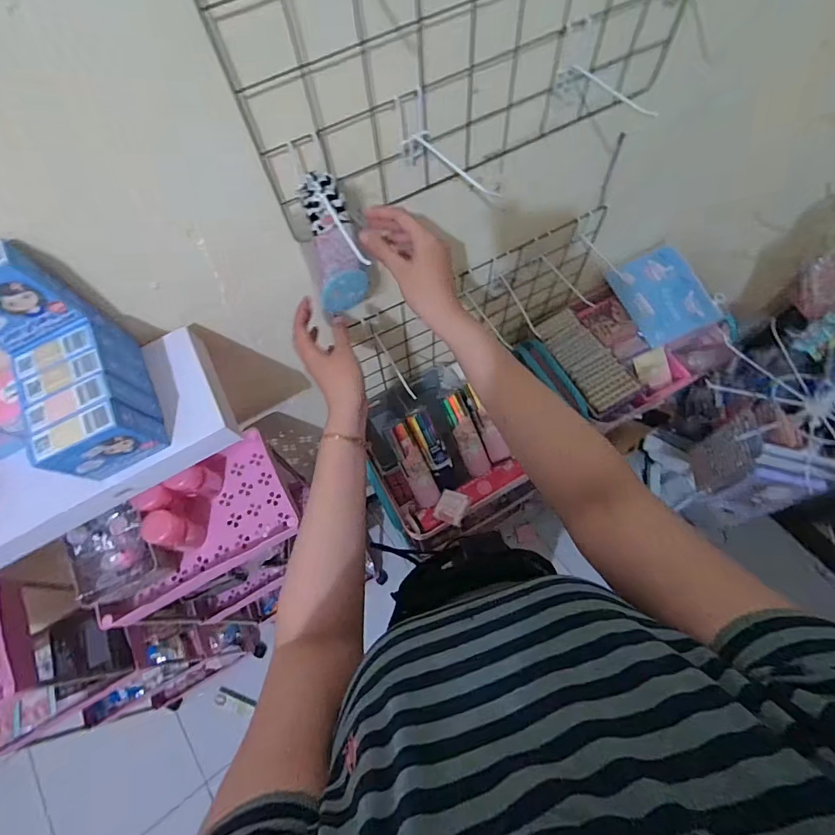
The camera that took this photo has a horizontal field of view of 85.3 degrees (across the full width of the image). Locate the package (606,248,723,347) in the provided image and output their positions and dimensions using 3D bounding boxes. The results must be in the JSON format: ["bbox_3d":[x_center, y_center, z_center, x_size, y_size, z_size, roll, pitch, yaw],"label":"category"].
[{"bbox_3d":[0.514,-0.254,0.940,0.147,0.029,0.186,-27,80,5],"label":"package"}]

